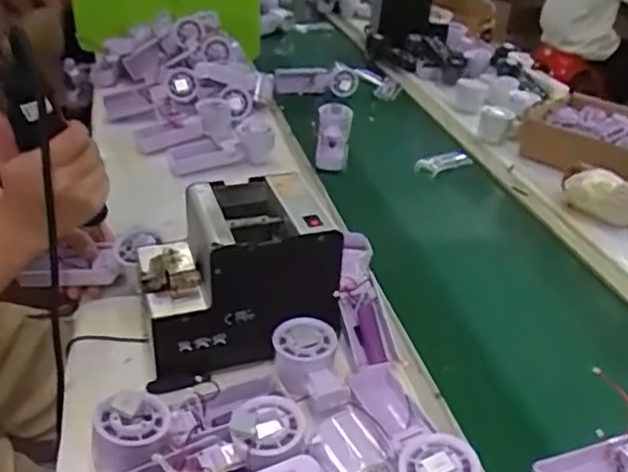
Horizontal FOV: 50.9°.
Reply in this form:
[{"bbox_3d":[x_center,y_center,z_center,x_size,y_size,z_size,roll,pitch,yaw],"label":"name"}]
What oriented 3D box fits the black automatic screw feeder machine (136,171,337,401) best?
[{"bbox_3d":[-0.081,0.046,0.663,0.178,0.155,0.164,-8,33,-22],"label":"black automatic screw feeder machine"}]

